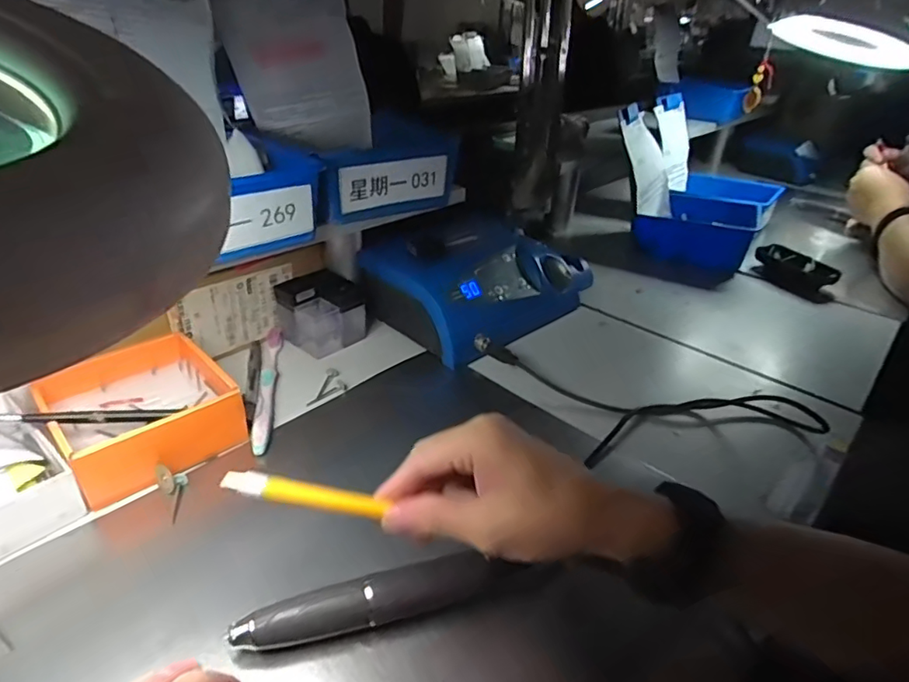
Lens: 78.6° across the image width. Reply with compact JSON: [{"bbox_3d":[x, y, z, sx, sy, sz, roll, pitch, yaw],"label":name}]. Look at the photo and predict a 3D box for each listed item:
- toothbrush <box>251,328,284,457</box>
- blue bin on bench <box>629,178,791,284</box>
[{"bbox_3d":[-0.173,0.041,0.513,0.017,0.014,0.179,-4,32,-12],"label":"toothbrush"},{"bbox_3d":[0.425,-0.197,0.927,0.156,0.087,0.309,22,36,28],"label":"blue bin on bench"}]

